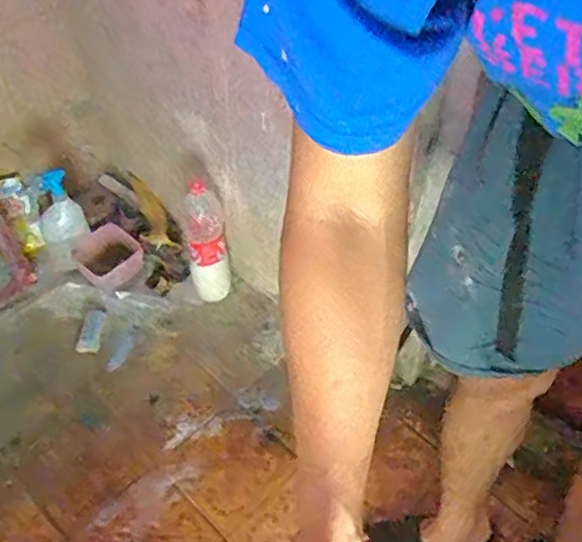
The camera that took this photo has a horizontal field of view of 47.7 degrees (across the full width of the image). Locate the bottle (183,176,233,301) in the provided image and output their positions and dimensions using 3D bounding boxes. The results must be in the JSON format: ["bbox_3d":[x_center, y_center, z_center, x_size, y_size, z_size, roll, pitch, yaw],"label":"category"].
[{"bbox_3d":[-0.181,-0.067,1.387,0.084,0.280,0.085,-11,50,-8],"label":"bottle"}]

